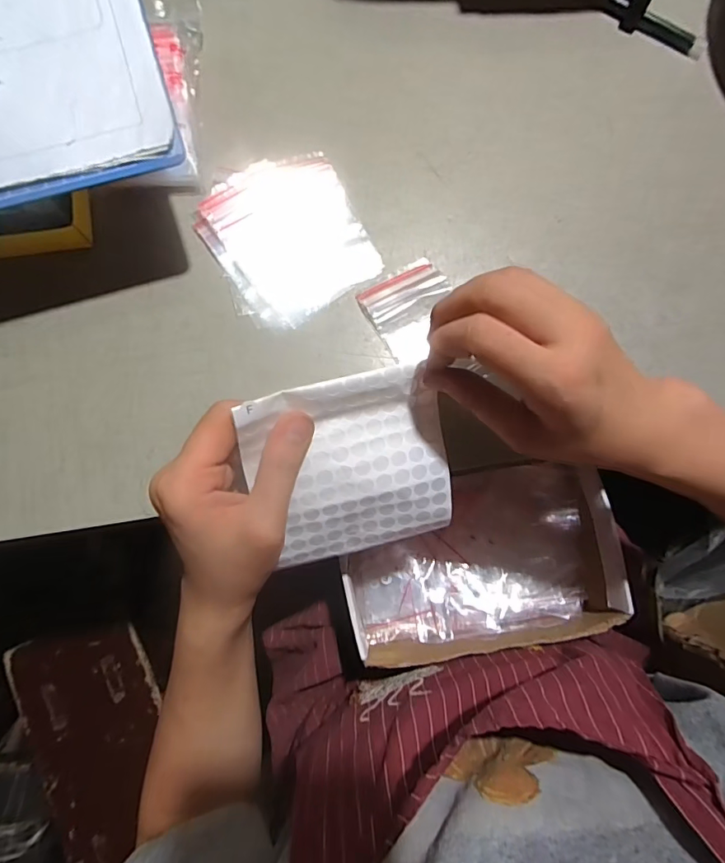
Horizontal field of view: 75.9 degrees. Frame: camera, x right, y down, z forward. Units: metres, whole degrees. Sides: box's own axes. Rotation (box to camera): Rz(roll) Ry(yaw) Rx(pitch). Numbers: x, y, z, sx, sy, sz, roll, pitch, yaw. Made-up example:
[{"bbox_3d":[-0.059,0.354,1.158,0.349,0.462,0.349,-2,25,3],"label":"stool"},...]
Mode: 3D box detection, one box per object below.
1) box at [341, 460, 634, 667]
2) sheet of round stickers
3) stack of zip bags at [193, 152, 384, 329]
[{"bbox_3d":[0.100,0.107,0.401,0.226,0.059,0.140,-7,81,-3],"label":"box"},{"bbox_3d":[-0.004,0.025,0.284,0.119,0.013,0.124,-15,117,-11],"label":"sheet of round stickers"},{"bbox_3d":[-0.054,-0.140,0.333,0.106,0.009,0.117,-27,82,-6],"label":"stack of zip bags"}]

